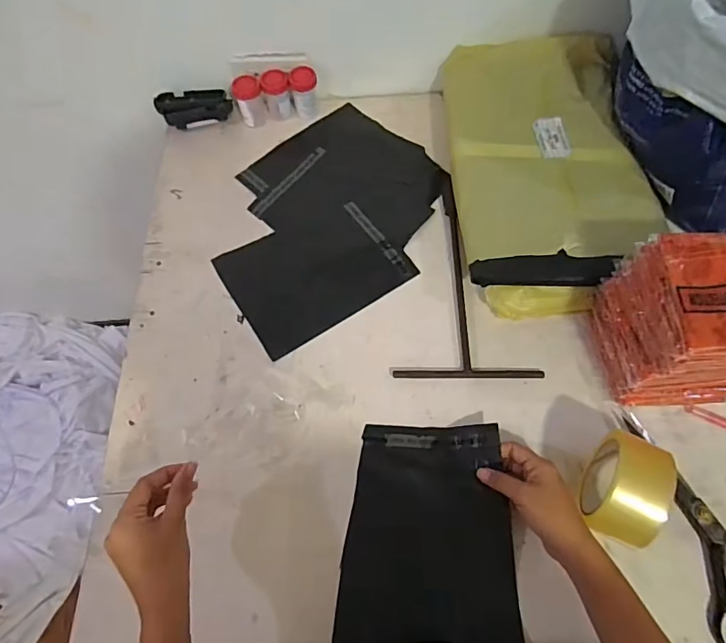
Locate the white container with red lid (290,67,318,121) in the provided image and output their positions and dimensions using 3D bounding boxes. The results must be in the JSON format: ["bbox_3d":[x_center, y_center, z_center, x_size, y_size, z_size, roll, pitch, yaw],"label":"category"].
[{"bbox_3d":[-0.093,-0.370,0.753,0.041,0.071,0.040,-12,64,-4],"label":"white container with red lid"}]

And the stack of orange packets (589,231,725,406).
[{"bbox_3d":[0.353,0.007,0.513,0.136,0.169,0.127,0,64,1],"label":"stack of orange packets"}]

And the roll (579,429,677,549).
[{"bbox_3d":[0.255,0.171,0.473,0.056,0.097,0.098,21,66,11],"label":"roll"}]

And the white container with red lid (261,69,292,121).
[{"bbox_3d":[-0.137,-0.362,0.757,0.041,0.066,0.046,-12,64,-4],"label":"white container with red lid"}]

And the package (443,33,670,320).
[{"bbox_3d":[0.257,-0.220,0.669,0.259,0.096,0.427,-2,64,0],"label":"package"}]

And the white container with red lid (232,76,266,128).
[{"bbox_3d":[-0.179,-0.349,0.746,0.041,0.068,0.038,-16,64,-6],"label":"white container with red lid"}]

